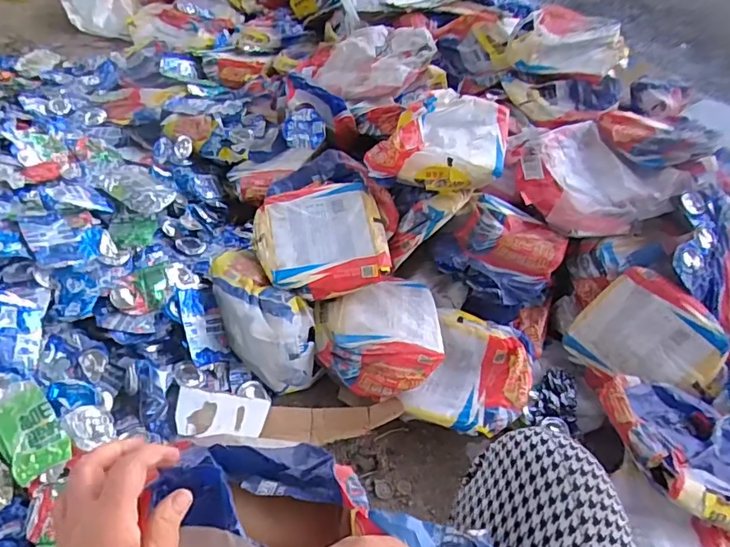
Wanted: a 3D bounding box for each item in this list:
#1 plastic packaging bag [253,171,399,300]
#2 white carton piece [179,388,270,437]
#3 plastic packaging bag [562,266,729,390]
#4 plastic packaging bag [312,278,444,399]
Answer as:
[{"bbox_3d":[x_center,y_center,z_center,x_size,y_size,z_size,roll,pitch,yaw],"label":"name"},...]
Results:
[{"bbox_3d":[-0.085,-0.067,1.067,0.255,0.061,0.243,-9,66,-6],"label":"plastic packaging bag"},{"bbox_3d":[-0.254,0.249,0.943,0.156,0.008,0.082,3,62,-9],"label":"white carton piece"},{"bbox_3d":[0.529,0.118,0.979,0.239,0.036,0.214,37,88,23],"label":"plastic packaging bag"},{"bbox_3d":[0.026,0.116,1.015,0.233,0.080,0.227,-1,48,-8],"label":"plastic packaging bag"}]

